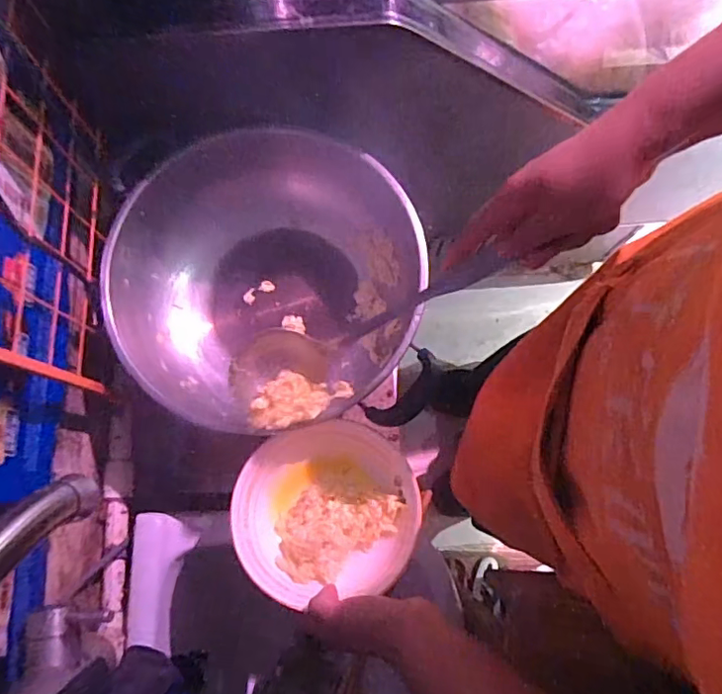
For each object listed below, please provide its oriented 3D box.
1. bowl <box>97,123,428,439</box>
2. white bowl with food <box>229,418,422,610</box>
[{"bbox_3d":[-0.109,-0.073,0.641,0.319,0.148,0.298,0,77,0],"label":"bowl"},{"bbox_3d":[-0.032,0.159,0.541,0.175,0.068,0.168,-2,61,3],"label":"white bowl with food"}]

